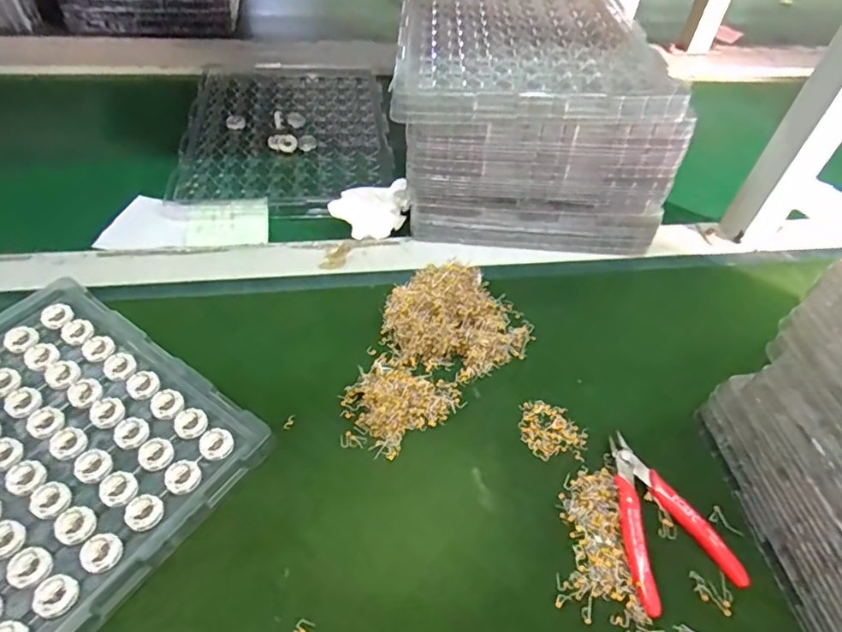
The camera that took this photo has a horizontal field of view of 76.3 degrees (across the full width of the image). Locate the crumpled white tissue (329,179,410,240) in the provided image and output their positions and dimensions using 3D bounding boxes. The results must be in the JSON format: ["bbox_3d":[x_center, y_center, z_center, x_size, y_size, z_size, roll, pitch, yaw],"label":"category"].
[{"bbox_3d":[-0.054,-0.114,0.578,0.084,0.032,0.056,-8,51,-13],"label":"crumpled white tissue"}]

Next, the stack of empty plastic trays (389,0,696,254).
[{"bbox_3d":[0.112,-0.258,0.632,0.265,0.172,0.346,4,49,-3],"label":"stack of empty plastic trays"}]

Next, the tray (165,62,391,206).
[{"bbox_3d":[-0.174,-0.257,0.714,0.247,0.016,0.337,-1,50,-7],"label":"tray"}]

